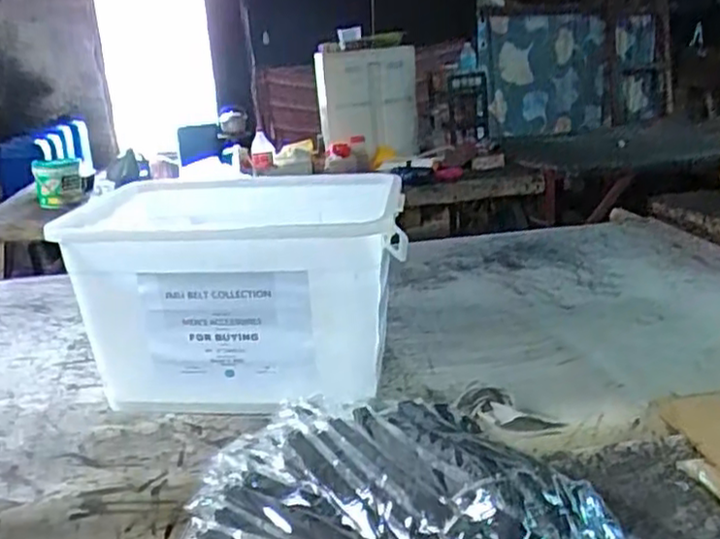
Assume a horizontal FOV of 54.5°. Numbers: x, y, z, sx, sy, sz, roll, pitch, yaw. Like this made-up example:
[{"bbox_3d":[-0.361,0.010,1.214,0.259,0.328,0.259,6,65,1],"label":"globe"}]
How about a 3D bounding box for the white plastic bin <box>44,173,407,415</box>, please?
[{"bbox_3d":[-0.225,0.039,1.398,0.595,0.355,0.442,-2,18,4],"label":"white plastic bin"}]

